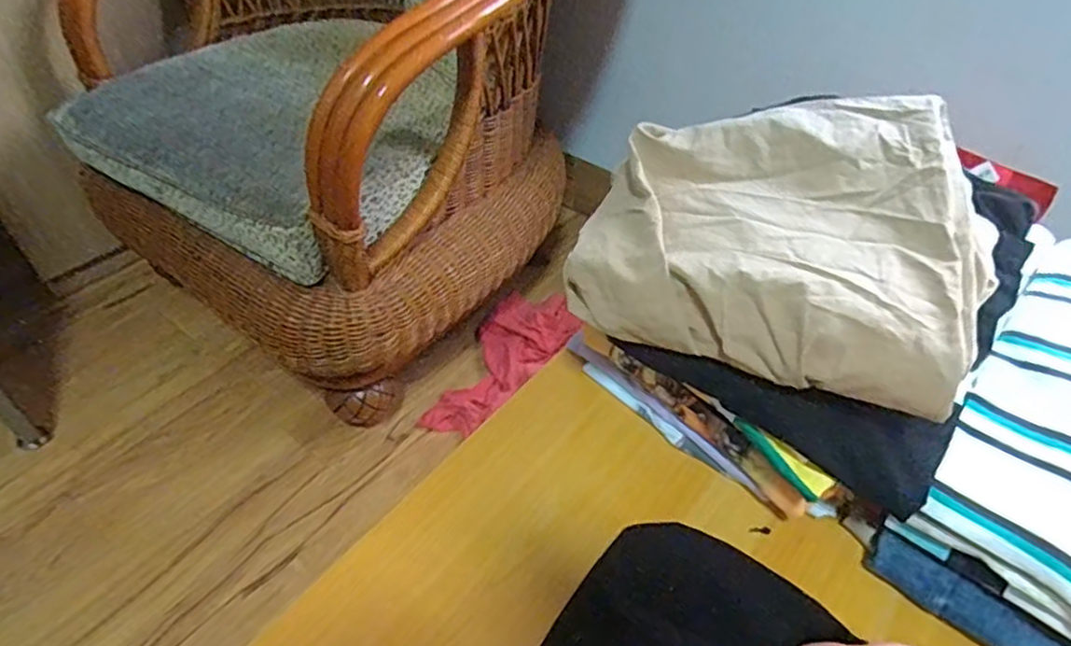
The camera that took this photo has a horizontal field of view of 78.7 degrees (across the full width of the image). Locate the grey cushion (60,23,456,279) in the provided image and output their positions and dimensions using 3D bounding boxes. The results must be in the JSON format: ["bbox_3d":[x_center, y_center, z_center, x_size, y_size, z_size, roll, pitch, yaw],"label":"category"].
[{"bbox_3d":[-0.359,-0.333,1.024,0.525,0.102,0.512,27,52,25],"label":"grey cushion"}]

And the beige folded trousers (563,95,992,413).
[{"bbox_3d":[0.155,-0.066,0.422,0.239,0.083,0.215,21,50,20],"label":"beige folded trousers"}]

